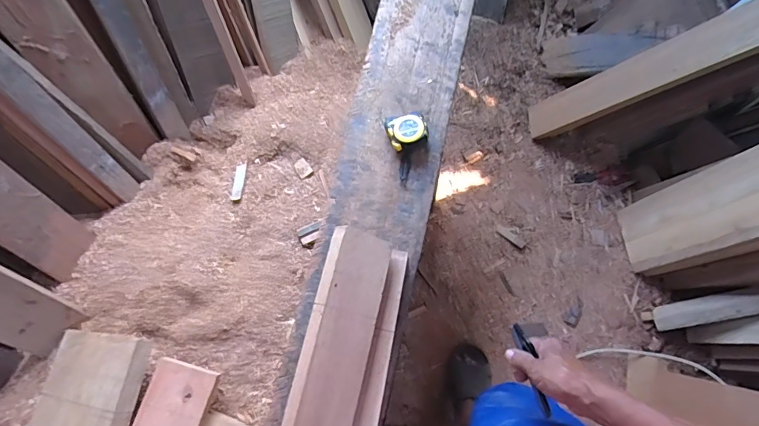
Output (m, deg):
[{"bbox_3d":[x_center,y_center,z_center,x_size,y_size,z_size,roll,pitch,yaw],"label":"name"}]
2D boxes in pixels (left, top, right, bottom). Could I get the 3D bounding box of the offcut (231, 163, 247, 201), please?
[{"bbox_3d":[-0.328,-0.073,1.020,0.023,0.007,0.117,-5,47,-1],"label":"offcut"}]

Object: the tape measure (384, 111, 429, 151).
[{"bbox_3d":[0.051,-0.157,0.802,0.074,0.042,0.074,-19,77,-5],"label":"tape measure"}]

